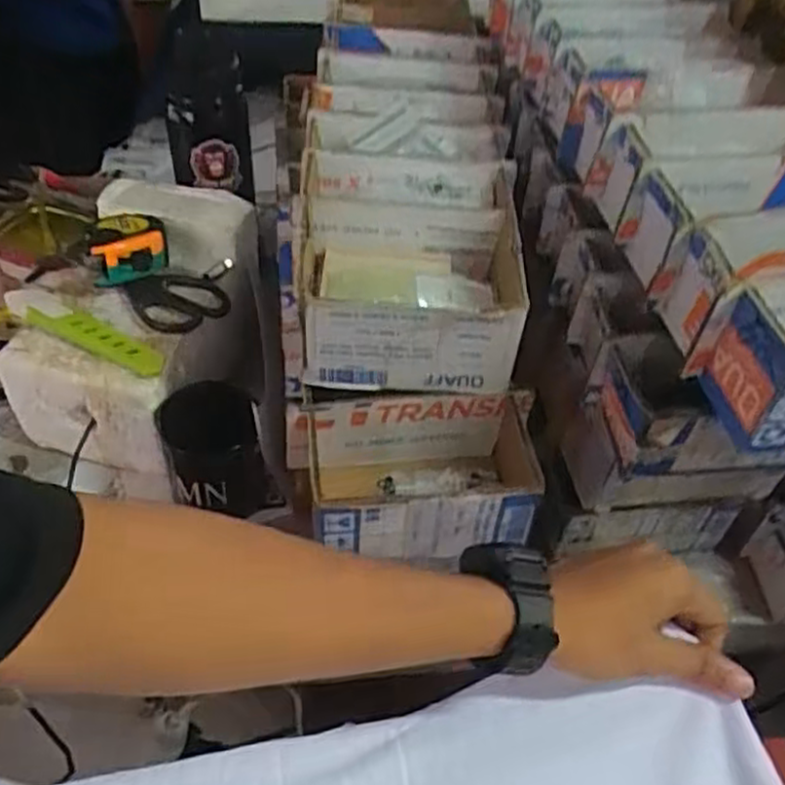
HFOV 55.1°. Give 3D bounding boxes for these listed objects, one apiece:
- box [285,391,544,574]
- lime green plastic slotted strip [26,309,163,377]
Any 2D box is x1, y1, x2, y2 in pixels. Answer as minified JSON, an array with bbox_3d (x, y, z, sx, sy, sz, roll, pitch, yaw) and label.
[{"bbox_3d":[0.018,0.072,0.554,0.183,0.100,0.100,-2,46,-9],"label":"box"},{"bbox_3d":[-0.246,-0.047,0.621,0.134,0.017,0.019,24,48,16],"label":"lime green plastic slotted strip"}]

